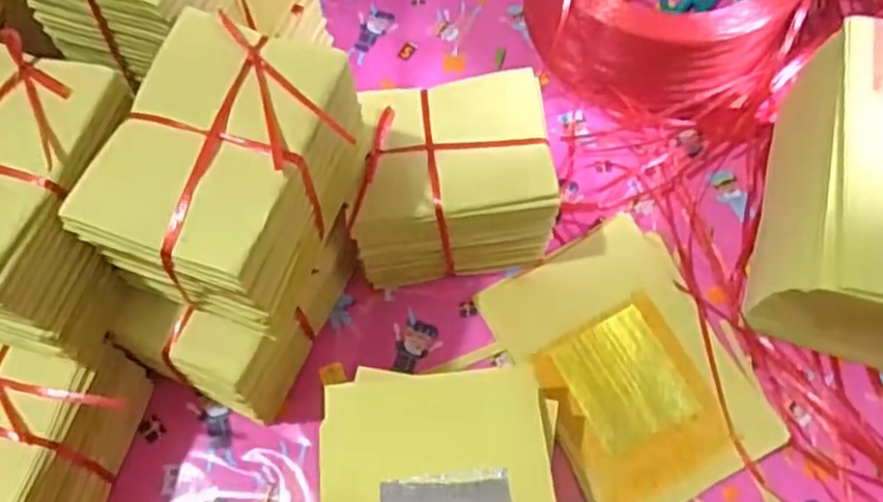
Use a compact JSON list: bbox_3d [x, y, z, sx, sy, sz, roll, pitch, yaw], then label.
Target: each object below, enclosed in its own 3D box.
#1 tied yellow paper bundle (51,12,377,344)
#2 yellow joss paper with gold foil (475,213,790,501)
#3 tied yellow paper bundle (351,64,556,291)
[{"bbox_3d":[-0.133,-0.046,0.472,0.124,0.123,0.166,18,67,9],"label":"tied yellow paper bundle"},{"bbox_3d":[0.160,0.095,0.610,0.166,0.021,0.226,-27,68,-6],"label":"yellow joss paper with gold foil"},{"bbox_3d":[0.007,-0.052,0.613,0.160,0.143,0.128,-6,66,-2],"label":"tied yellow paper bundle"}]

